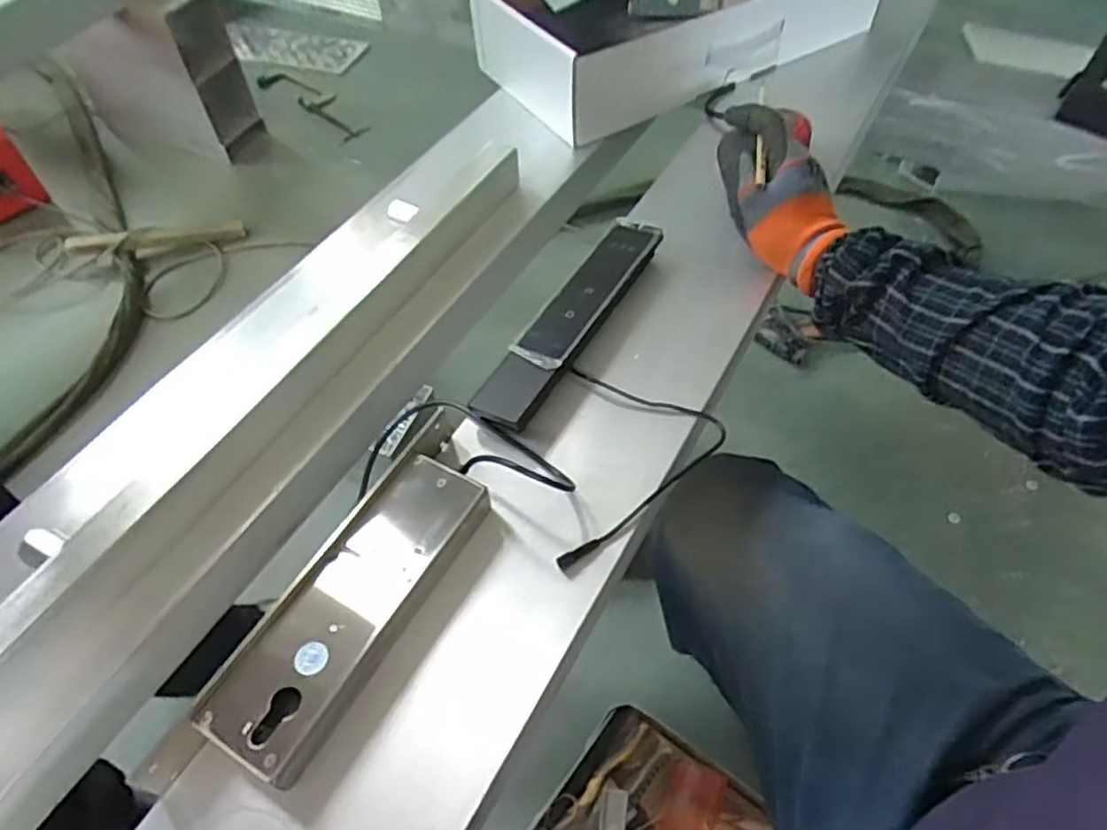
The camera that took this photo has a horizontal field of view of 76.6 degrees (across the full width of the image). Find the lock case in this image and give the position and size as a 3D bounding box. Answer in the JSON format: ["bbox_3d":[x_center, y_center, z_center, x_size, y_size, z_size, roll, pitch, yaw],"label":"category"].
[{"bbox_3d":[-0.118,0.109,0.421,0.067,0.028,0.199,23,58,17],"label":"lock case"}]

